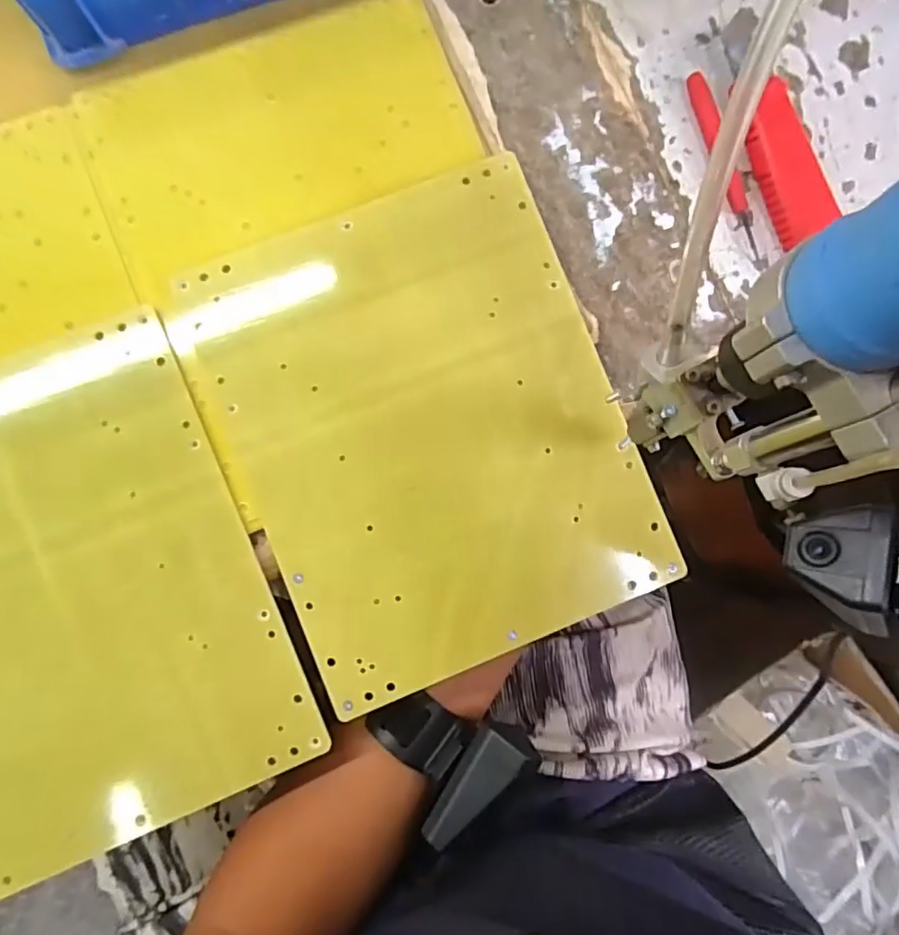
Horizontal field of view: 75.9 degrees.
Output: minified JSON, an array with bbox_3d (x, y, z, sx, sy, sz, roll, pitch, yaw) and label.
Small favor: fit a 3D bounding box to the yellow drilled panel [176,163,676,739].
[{"bbox_3d":[-0.010,-0.019,0.302,0.193,0.004,0.237,-23,88,-4],"label":"yellow drilled panel"}]

